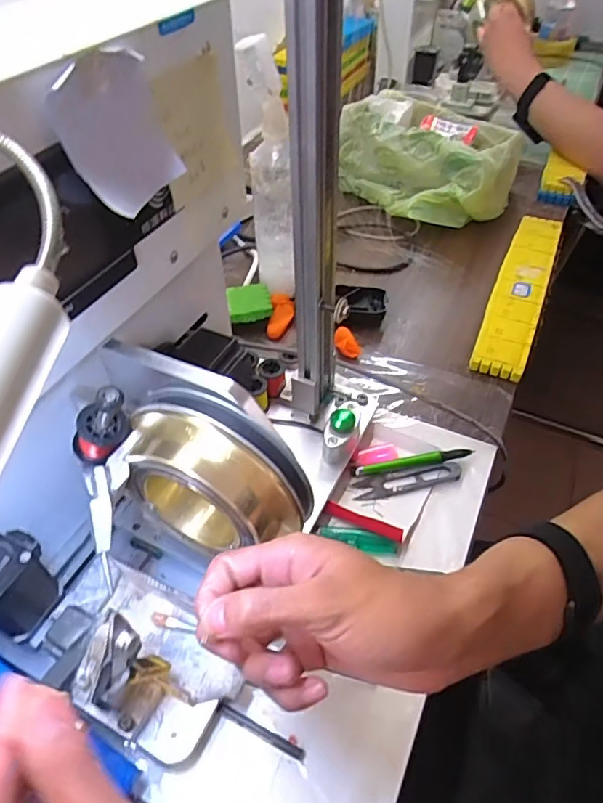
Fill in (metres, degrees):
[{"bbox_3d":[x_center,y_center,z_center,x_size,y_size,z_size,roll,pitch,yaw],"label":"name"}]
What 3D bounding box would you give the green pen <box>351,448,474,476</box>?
[{"bbox_3d":[0.104,0.056,0.504,0.113,0.012,0.014,-6,48,-5],"label":"green pen"}]

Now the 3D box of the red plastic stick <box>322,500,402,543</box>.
[{"bbox_3d":[0.052,0.102,0.457,0.074,0.017,0.009,16,48,27],"label":"red plastic stick"}]

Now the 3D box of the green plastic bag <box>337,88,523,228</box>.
[{"bbox_3d":[0.187,-0.366,0.817,0.187,0.117,0.250,-30,54,-24],"label":"green plastic bag"}]

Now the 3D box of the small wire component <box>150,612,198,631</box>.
[{"bbox_3d":[-0.091,0.157,0.375,0.032,0.006,0.009,20,47,-14],"label":"small wire component"}]

